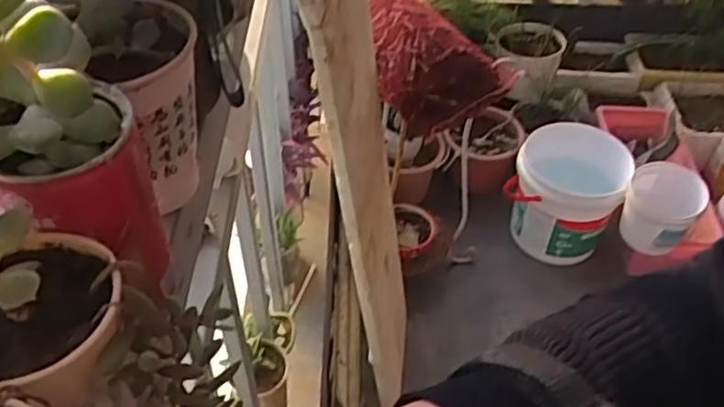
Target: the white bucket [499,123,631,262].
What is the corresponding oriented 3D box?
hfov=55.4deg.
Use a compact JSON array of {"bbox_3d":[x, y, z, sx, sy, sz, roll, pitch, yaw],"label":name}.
[{"bbox_3d":[0.512,-0.035,1.730,0.263,0.251,0.277,21,48,19],"label":"white bucket"}]

